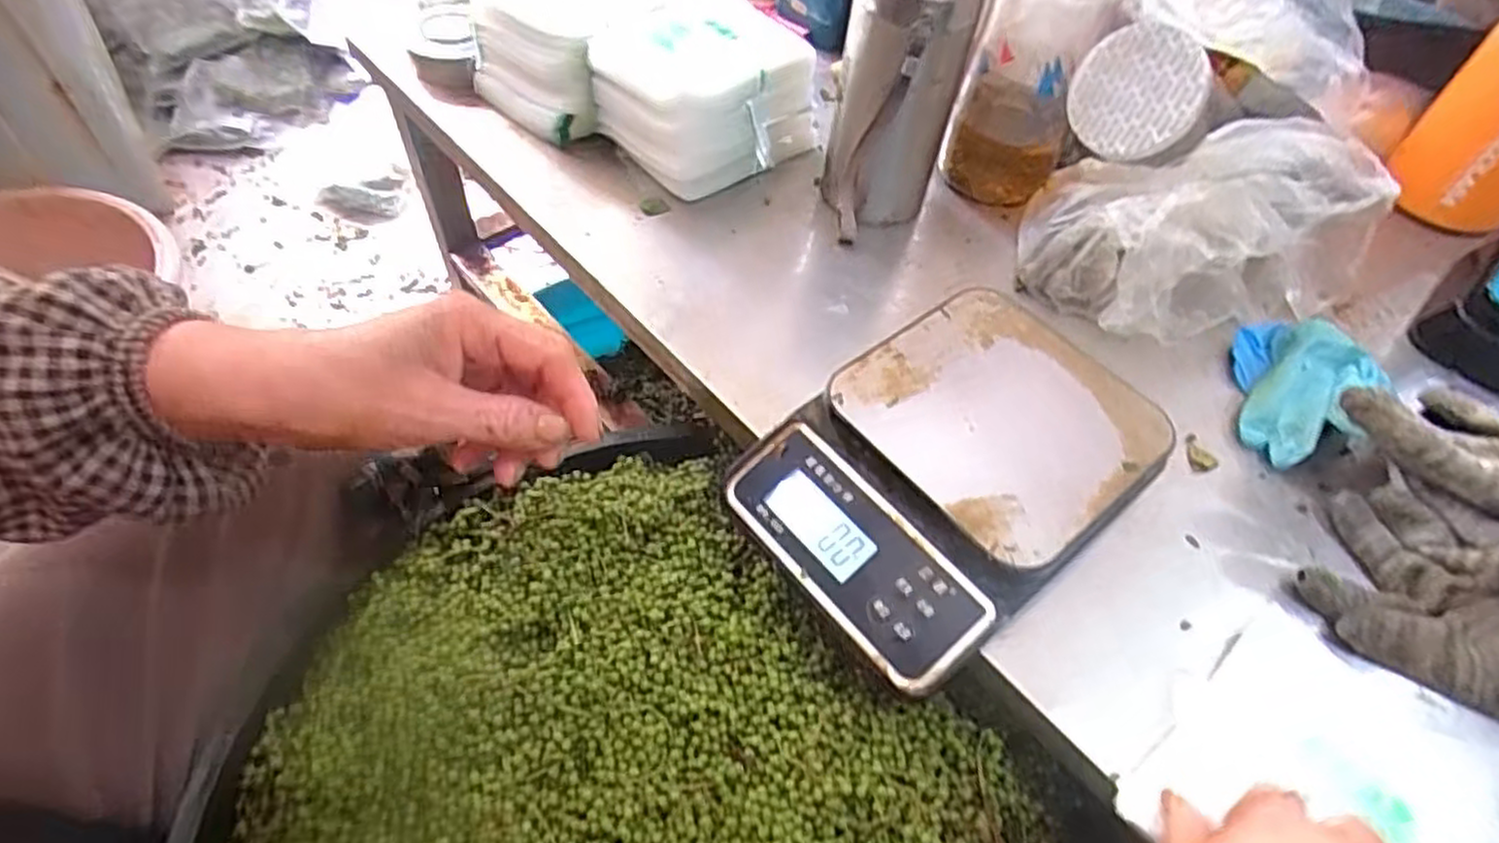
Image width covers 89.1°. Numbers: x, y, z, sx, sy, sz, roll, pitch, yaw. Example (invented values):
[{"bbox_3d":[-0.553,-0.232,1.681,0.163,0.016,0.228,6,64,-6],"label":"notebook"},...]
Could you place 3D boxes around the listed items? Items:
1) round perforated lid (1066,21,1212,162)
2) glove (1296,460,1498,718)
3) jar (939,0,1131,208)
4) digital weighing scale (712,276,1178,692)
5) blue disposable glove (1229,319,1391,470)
[{"bbox_3d":[0.252,-0.215,0.496,0.079,0.081,0.007,17,14,36],"label":"round perforated lid"},{"bbox_3d":[0.378,0.104,0.380,0.100,0.036,0.165,-35,64,-26],"label":"glove"},{"bbox_3d":[0.216,-0.273,0.553,0.084,0.204,0.099,37,60,20],"label":"jar"},{"bbox_3d":[0.108,0.026,0.414,0.212,0.061,0.151,-31,62,-24],"label":"digital weighing scale"},{"bbox_3d":[0.342,-0.023,0.479,0.108,0.037,0.085,-35,64,-26],"label":"blue disposable glove"}]

